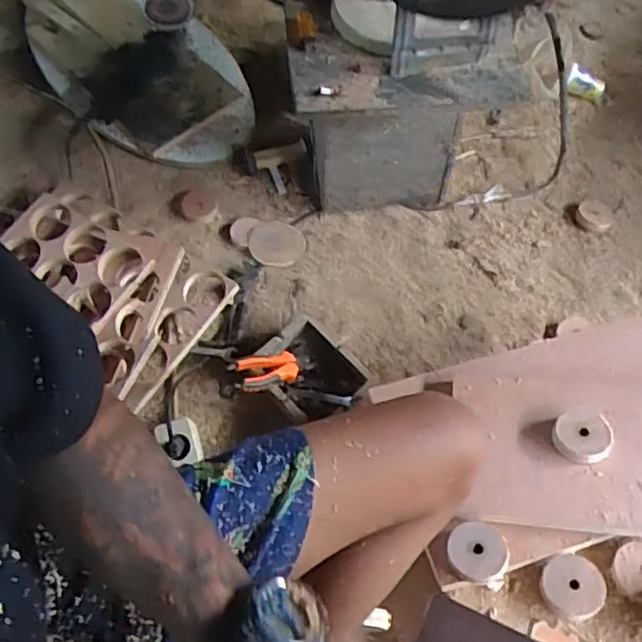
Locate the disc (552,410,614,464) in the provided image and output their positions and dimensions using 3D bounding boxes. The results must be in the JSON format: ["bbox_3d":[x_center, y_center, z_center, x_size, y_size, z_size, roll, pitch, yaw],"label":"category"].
[{"bbox_3d":[0.301,0.129,0.755,0.064,0.019,0.062,1,56,-2],"label":"disc"}]

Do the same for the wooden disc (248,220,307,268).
[{"bbox_3d":[-0.078,-0.139,1.168,0.097,0.013,0.101,1,56,-2],"label":"wooden disc"}]

